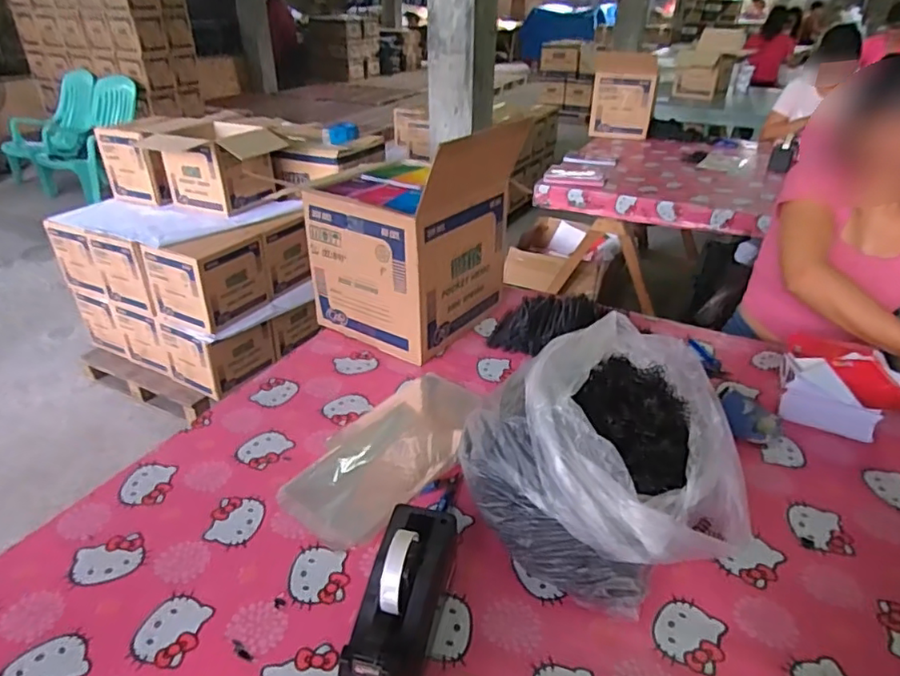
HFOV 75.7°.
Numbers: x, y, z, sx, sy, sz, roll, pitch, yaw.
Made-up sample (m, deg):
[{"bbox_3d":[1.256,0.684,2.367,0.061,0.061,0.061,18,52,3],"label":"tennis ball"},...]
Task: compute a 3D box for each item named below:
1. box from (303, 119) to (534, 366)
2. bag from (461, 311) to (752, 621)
[{"bbox_3d":[-0.078,-0.206,1.162,0.304,0.397,0.300,19,36,27],"label":"box"},{"bbox_3d":[0.212,0.149,0.748,0.349,0.217,0.291,-14,34,-23],"label":"bag"}]

